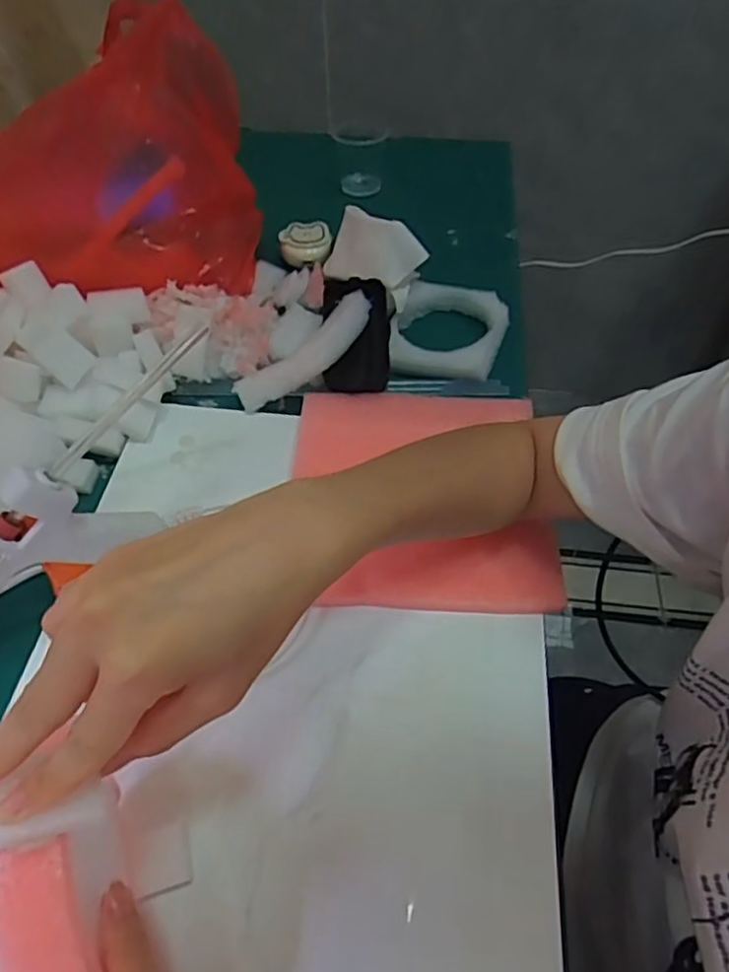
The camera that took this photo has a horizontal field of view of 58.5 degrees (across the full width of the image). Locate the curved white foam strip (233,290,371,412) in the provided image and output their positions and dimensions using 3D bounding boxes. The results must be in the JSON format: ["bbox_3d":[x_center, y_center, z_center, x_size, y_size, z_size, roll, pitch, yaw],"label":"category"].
[{"bbox_3d":[-0.037,-0.106,0.505,0.043,0.027,0.136,38,60,25],"label":"curved white foam strip"}]

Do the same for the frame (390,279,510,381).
[{"bbox_3d":[0.069,-0.132,0.543,0.090,0.028,0.095,17,54,12],"label":"frame"}]

